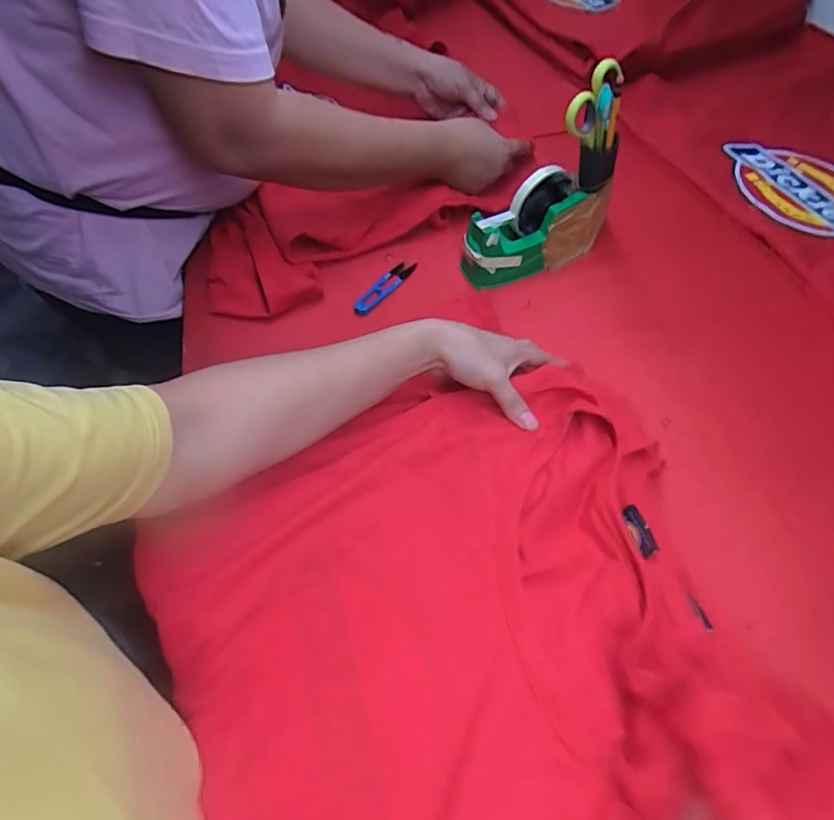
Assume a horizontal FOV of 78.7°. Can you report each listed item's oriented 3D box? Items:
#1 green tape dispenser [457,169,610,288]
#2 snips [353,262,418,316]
[{"bbox_3d":[0.135,-0.211,0.578,0.167,0.097,0.051,-18,60,-12],"label":"green tape dispenser"},{"bbox_3d":[-0.037,-0.146,0.609,0.024,0.013,0.095,30,62,17],"label":"snips"}]

